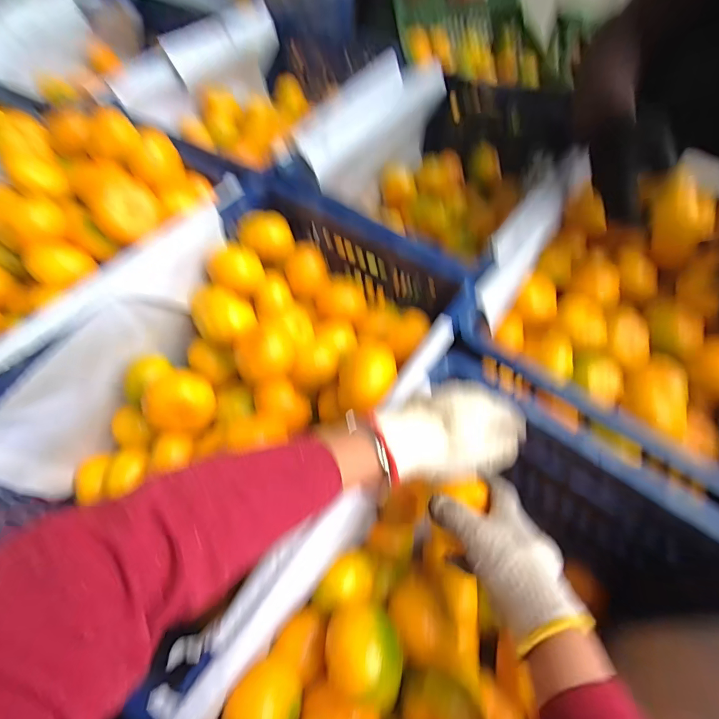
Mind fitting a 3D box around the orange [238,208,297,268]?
[{"bbox_3d":[-0.133,-0.176,0.569,0.074,0.060,0.062,-9,59,-9],"label":"orange"}]

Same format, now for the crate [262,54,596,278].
[{"bbox_3d":[0.148,-0.312,0.735,0.377,0.238,0.565,29,61,14],"label":"crate"}]

